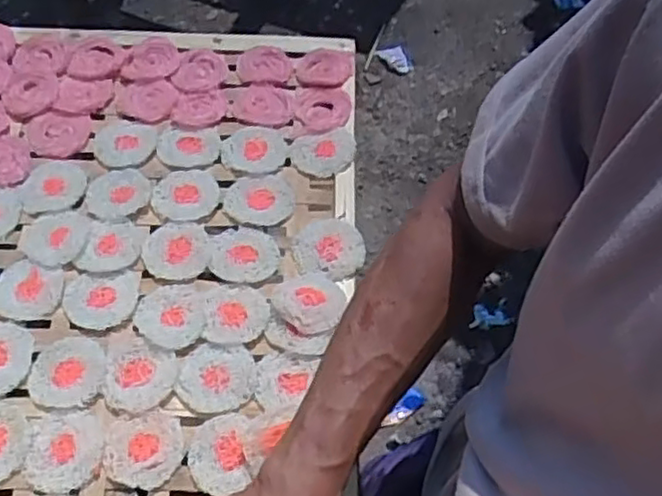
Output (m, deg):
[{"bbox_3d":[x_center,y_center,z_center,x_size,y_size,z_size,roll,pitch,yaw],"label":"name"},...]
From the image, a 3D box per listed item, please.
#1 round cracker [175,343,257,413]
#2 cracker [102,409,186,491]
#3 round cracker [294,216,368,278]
[{"bbox_3d":[-0.101,0.112,0.602,0.067,0.004,0.058,-6,60,-7],"label":"round cracker"},{"bbox_3d":[-0.156,0.165,0.567,0.062,0.004,0.061,2,59,-3],"label":"cracker"},{"bbox_3d":[-0.001,-0.002,0.680,0.068,0.011,0.065,2,59,-3],"label":"round cracker"}]

